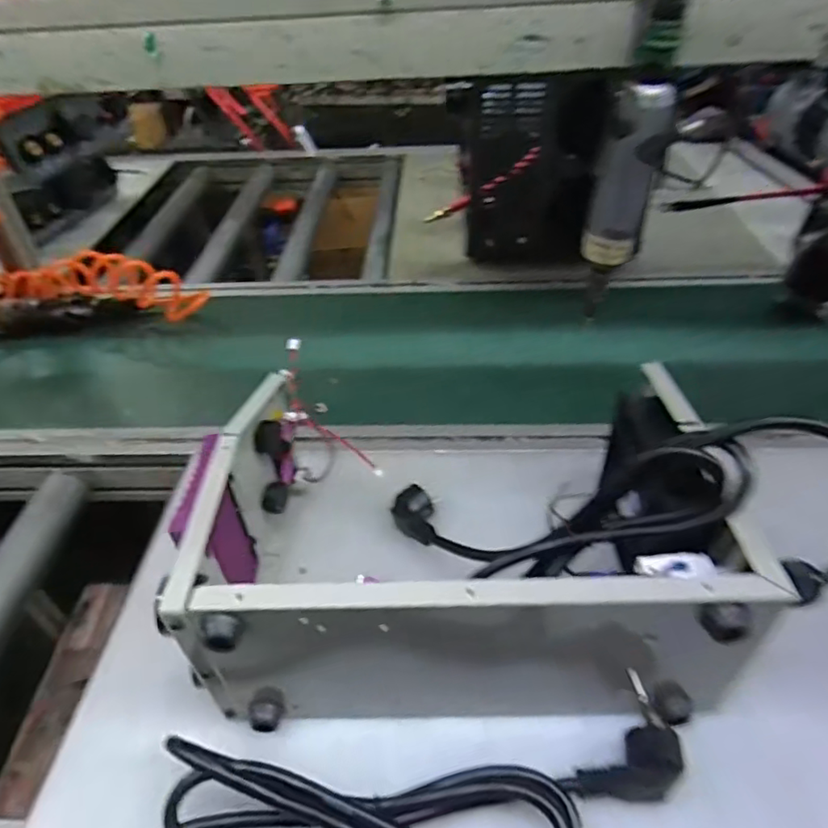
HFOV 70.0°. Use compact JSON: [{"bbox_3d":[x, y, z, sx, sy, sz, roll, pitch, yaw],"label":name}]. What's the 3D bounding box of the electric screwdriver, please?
[{"bbox_3d":[0.165,-0.164,0.476,0.048,0.184,0.048,14,41,16],"label":"electric screwdriver"}]

